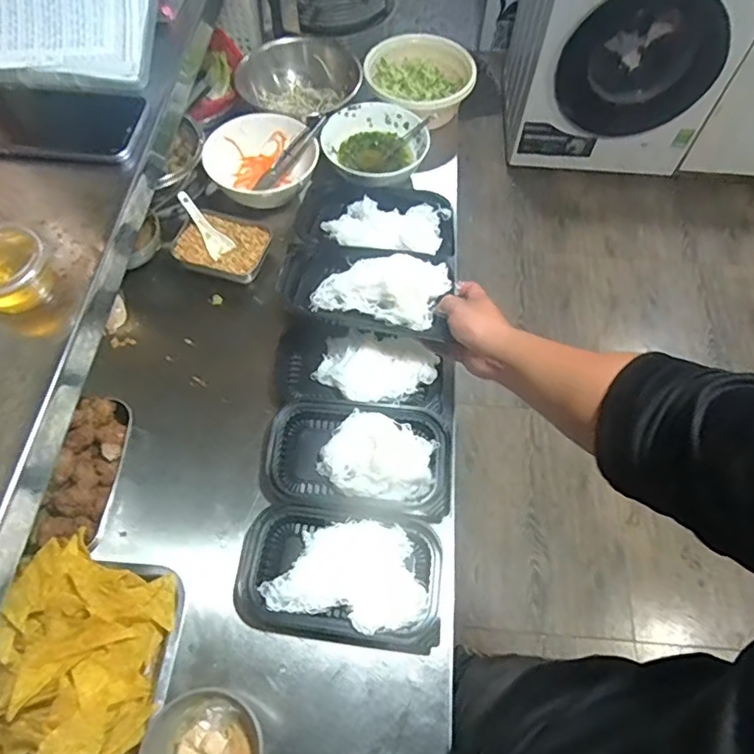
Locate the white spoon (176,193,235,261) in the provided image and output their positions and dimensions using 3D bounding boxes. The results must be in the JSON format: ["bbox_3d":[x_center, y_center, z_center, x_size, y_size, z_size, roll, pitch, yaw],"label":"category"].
[{"bbox_3d":[-0.265,-0.232,0.851,0.037,0.015,0.110,-40,97,-20],"label":"white spoon"}]

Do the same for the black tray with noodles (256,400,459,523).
[{"bbox_3d":[-0.024,0.104,0.704,0.231,0.043,0.129,6,62,2],"label":"black tray with noodles"}]

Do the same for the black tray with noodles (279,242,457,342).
[{"bbox_3d":[-0.012,-0.126,0.724,0.220,0.049,0.124,14,63,6],"label":"black tray with noodles"}]

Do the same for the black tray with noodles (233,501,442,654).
[{"bbox_3d":[-0.041,0.223,0.639,0.223,0.035,0.138,8,62,3],"label":"black tray with noodles"}]

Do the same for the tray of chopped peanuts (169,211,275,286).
[{"bbox_3d":[-0.236,-0.198,0.853,0.138,0.043,0.108,17,63,8],"label":"tray of chopped peanuts"}]

